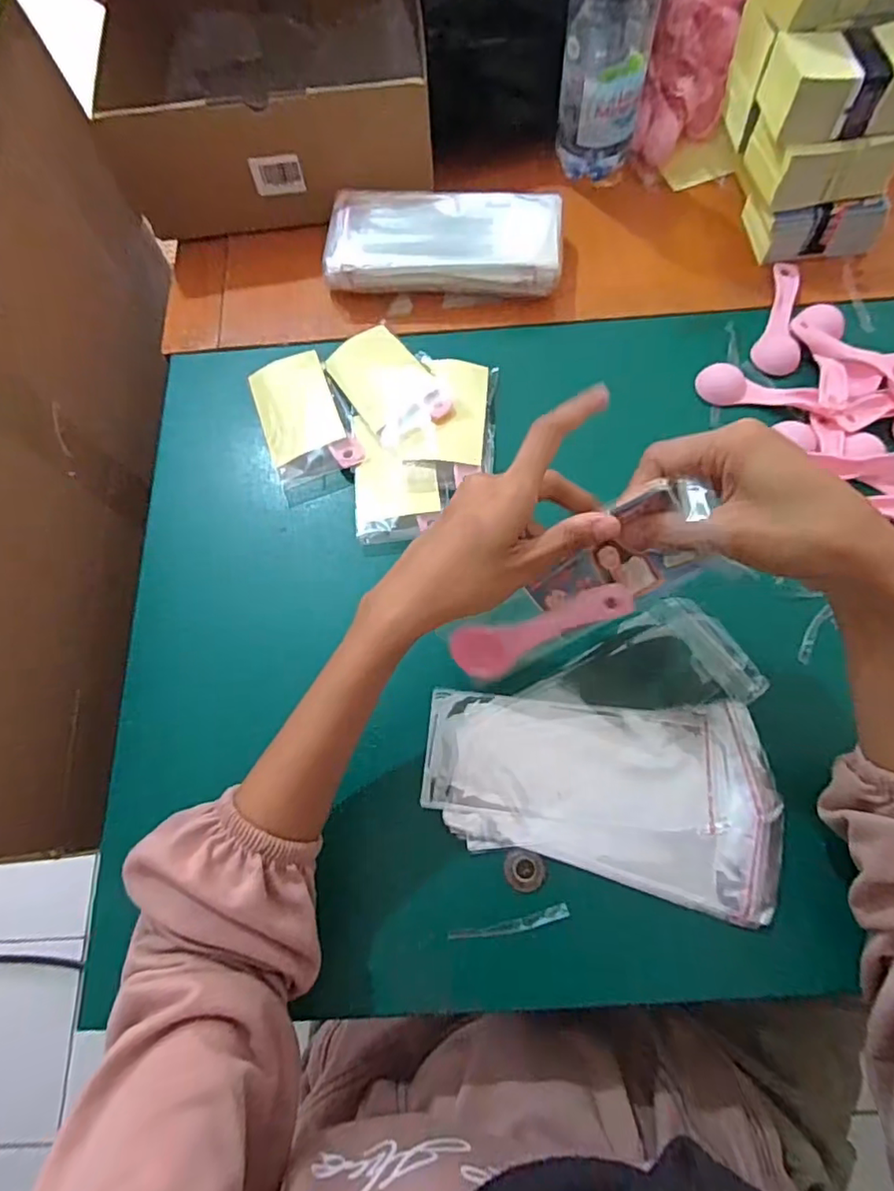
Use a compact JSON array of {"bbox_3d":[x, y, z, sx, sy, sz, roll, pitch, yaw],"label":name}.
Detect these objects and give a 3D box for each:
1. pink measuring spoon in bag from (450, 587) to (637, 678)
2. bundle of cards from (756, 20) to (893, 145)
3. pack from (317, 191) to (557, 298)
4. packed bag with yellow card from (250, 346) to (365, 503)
[{"bbox_3d":[0.053,0.020,0.337,0.111,0.017,0.028,-25,68,30],"label":"pink measuring spoon in bag"},{"bbox_3d":[0.288,-0.377,0.426,0.094,0.041,0.072,-8,71,-1],"label":"bundle of cards"},{"bbox_3d":[-0.002,-0.293,0.494,0.189,0.040,0.086,3,71,3],"label":"pack"},{"bbox_3d":[-0.110,-0.136,0.459,0.067,0.016,0.121,-20,71,-5],"label":"packed bag with yellow card"}]

